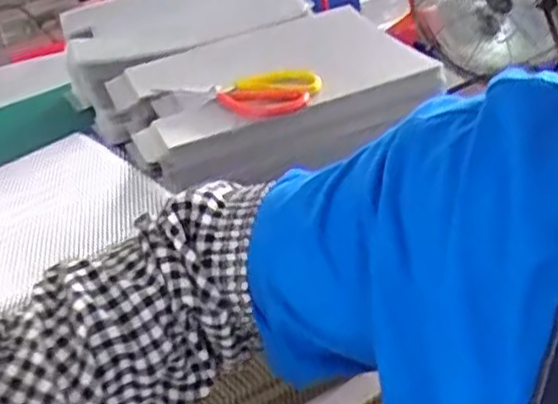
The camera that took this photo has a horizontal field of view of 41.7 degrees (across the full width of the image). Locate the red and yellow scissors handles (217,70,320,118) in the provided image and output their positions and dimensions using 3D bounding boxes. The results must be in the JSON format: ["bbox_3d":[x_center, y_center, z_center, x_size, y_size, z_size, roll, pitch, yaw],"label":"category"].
[{"bbox_3d":[-0.008,-0.119,0.801,0.113,0.022,0.087,-9,31,-4],"label":"red and yellow scissors handles"}]

